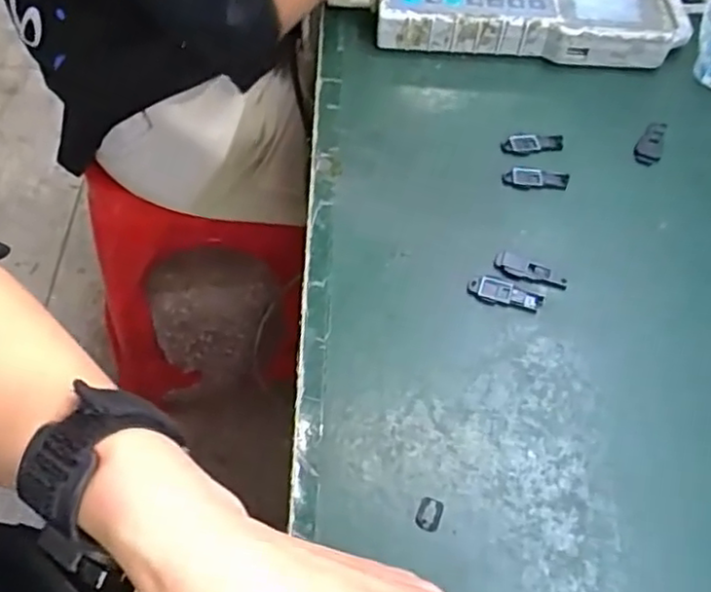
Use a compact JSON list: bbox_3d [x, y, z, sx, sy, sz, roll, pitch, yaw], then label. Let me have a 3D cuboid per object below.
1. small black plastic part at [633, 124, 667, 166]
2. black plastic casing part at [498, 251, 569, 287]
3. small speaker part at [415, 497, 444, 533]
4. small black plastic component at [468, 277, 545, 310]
[{"bbox_3d":[0.195,-0.101,0.449,0.017,0.004,0.041,25,58,12],"label":"small black plastic part"},{"bbox_3d":[0.100,-0.014,0.380,0.038,0.004,0.012,20,57,9],"label":"black plastic casing part"},{"bbox_3d":[0.034,0.098,0.307,0.011,0.004,0.015,17,57,7],"label":"small speaker part"},{"bbox_3d":[0.083,-0.002,0.372,0.040,0.004,0.014,17,57,7],"label":"small black plastic component"}]

